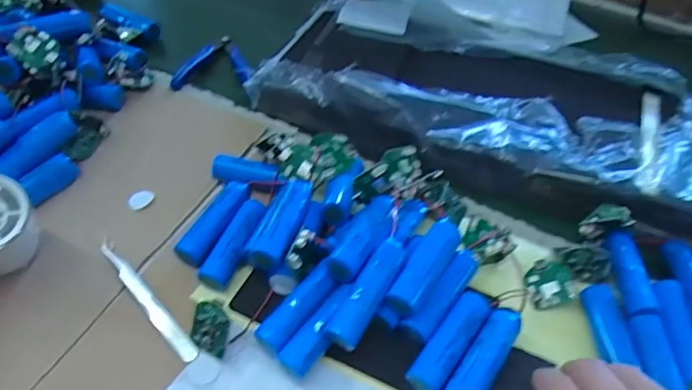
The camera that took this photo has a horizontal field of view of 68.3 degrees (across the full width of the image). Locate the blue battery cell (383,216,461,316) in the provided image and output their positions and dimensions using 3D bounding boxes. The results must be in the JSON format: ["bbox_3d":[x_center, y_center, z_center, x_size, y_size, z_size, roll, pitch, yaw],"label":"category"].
[{"bbox_3d":[0.054,0.047,0.341,0.021,0.019,0.073,29,54,20],"label":"blue battery cell"}]

